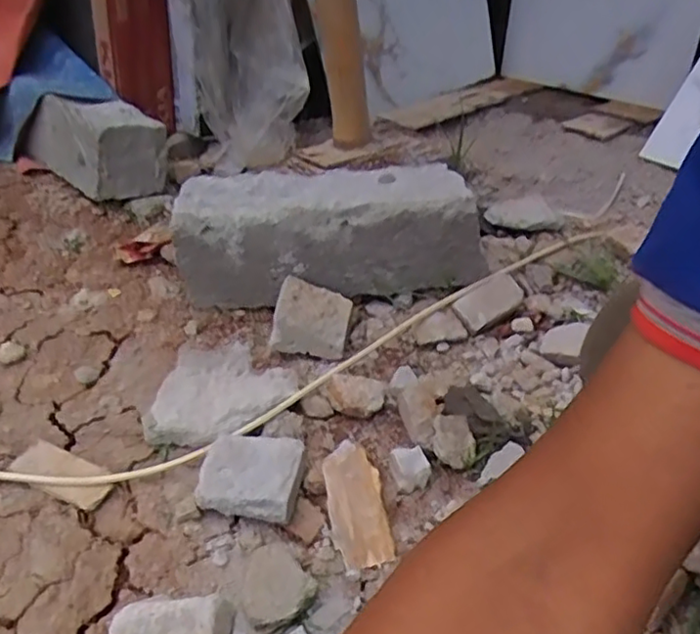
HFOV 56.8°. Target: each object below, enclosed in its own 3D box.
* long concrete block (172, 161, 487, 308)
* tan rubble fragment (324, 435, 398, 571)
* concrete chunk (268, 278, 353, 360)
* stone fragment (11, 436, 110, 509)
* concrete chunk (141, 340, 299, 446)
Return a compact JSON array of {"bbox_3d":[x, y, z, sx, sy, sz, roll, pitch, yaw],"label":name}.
[{"bbox_3d":[-0.032,-0.115,0.949,0.418,0.172,0.146,-2,39,-4],"label":"long concrete block"},{"bbox_3d":[0.006,0.195,0.682,0.058,0.018,0.133,-9,61,-8],"label":"tan rubble fragment"},{"bbox_3d":[-0.053,0.000,0.884,0.101,0.052,0.115,23,42,-11],"label":"concrete chunk"},{"bbox_3d":[-0.320,0.172,0.723,0.119,0.011,0.049,13,41,20],"label":"stone fragment"},{"bbox_3d":[-0.174,0.088,0.805,0.177,0.045,0.164,-2,38,2],"label":"concrete chunk"}]

